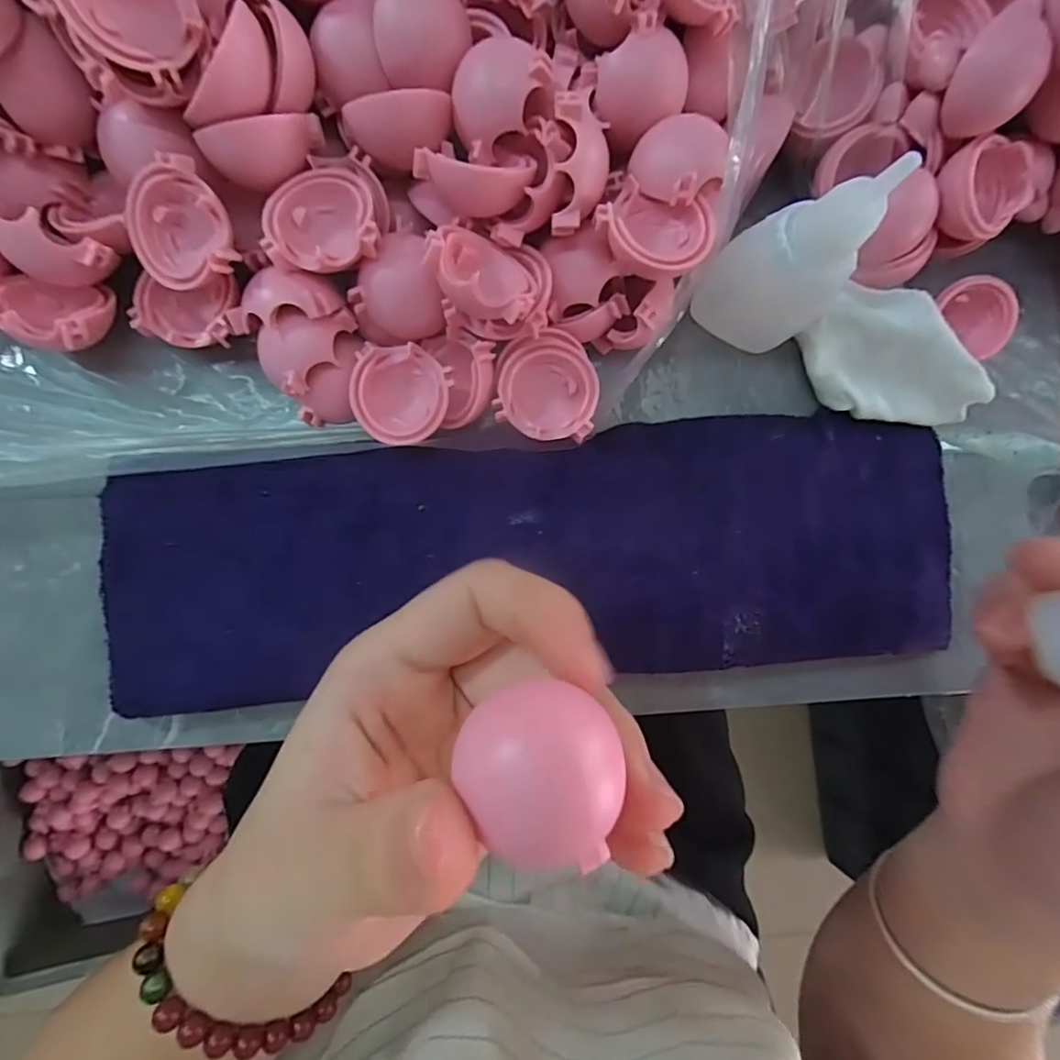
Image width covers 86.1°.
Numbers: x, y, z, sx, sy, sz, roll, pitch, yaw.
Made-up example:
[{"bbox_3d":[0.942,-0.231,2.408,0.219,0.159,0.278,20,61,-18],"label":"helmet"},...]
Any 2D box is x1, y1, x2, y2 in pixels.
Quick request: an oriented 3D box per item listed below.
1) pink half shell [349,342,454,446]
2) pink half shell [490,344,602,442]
[{"bbox_3d":[-0.040,-0.041,0.175,0.028,0.012,0.028,12,86,-8],"label":"pink half shell"},{"bbox_3d":[0.005,-0.042,0.176,0.029,0.013,0.027,0,88,-9],"label":"pink half shell"}]

